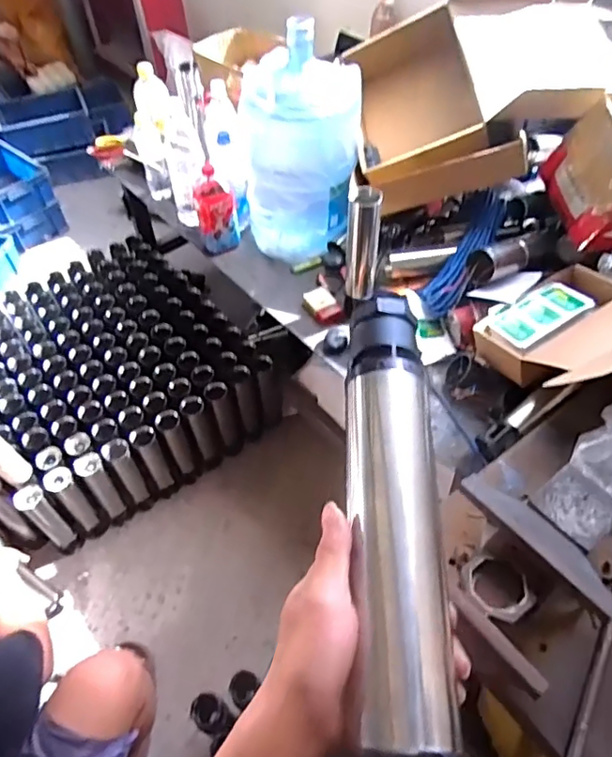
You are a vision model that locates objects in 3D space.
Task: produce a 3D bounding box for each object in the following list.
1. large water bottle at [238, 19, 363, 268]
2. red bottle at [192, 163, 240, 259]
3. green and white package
[{"bbox_3d":[-0.010,-0.528,1.297,0.261,0.440,0.218,-6,52,-2],"label":"large water bottle"},{"bbox_3d":[-0.225,-0.424,1.399,0.104,0.209,0.102,-6,52,-2],"label":"red bottle"},{"bbox_3d":[0.446,-0.125,1.068,0.172,0.019,0.110,-35,42,-10],"label":"green and white package"}]

